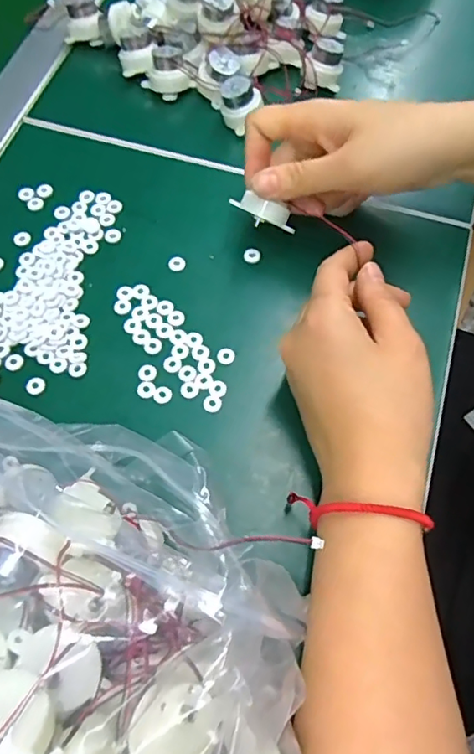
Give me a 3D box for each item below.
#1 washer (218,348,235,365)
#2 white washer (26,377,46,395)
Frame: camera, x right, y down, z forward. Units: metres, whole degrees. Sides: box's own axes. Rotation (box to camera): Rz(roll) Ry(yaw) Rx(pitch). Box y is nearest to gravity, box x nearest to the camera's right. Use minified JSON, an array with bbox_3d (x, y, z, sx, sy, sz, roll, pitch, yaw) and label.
[{"bbox_3d":[-0.007,-0.013,0.339,0.011,0.004,0.011,1,67,-1],"label":"washer"},{"bbox_3d":[-0.122,0.005,0.328,0.012,0.004,0.010,42,73,17],"label":"white washer"}]

